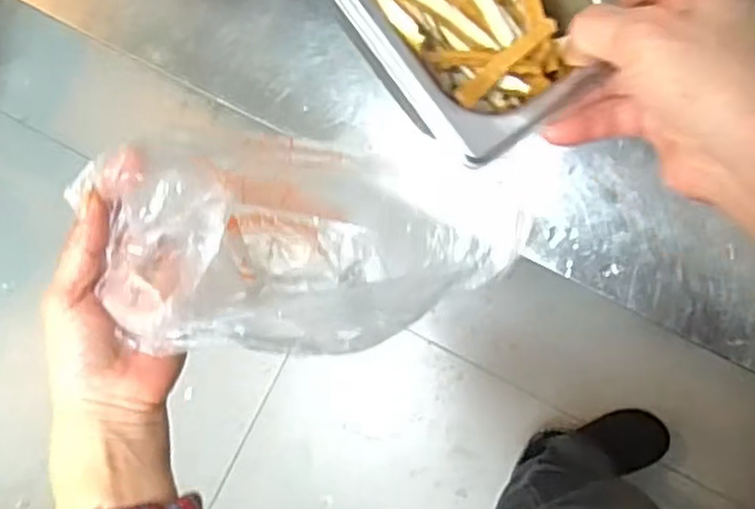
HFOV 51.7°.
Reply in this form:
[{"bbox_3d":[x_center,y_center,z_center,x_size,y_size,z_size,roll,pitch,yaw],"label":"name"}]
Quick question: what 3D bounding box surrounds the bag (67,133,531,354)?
[{"bbox_3d":[-0.035,0.002,0.459,0.244,0.078,0.113,8,89,-35],"label":"bag"}]

